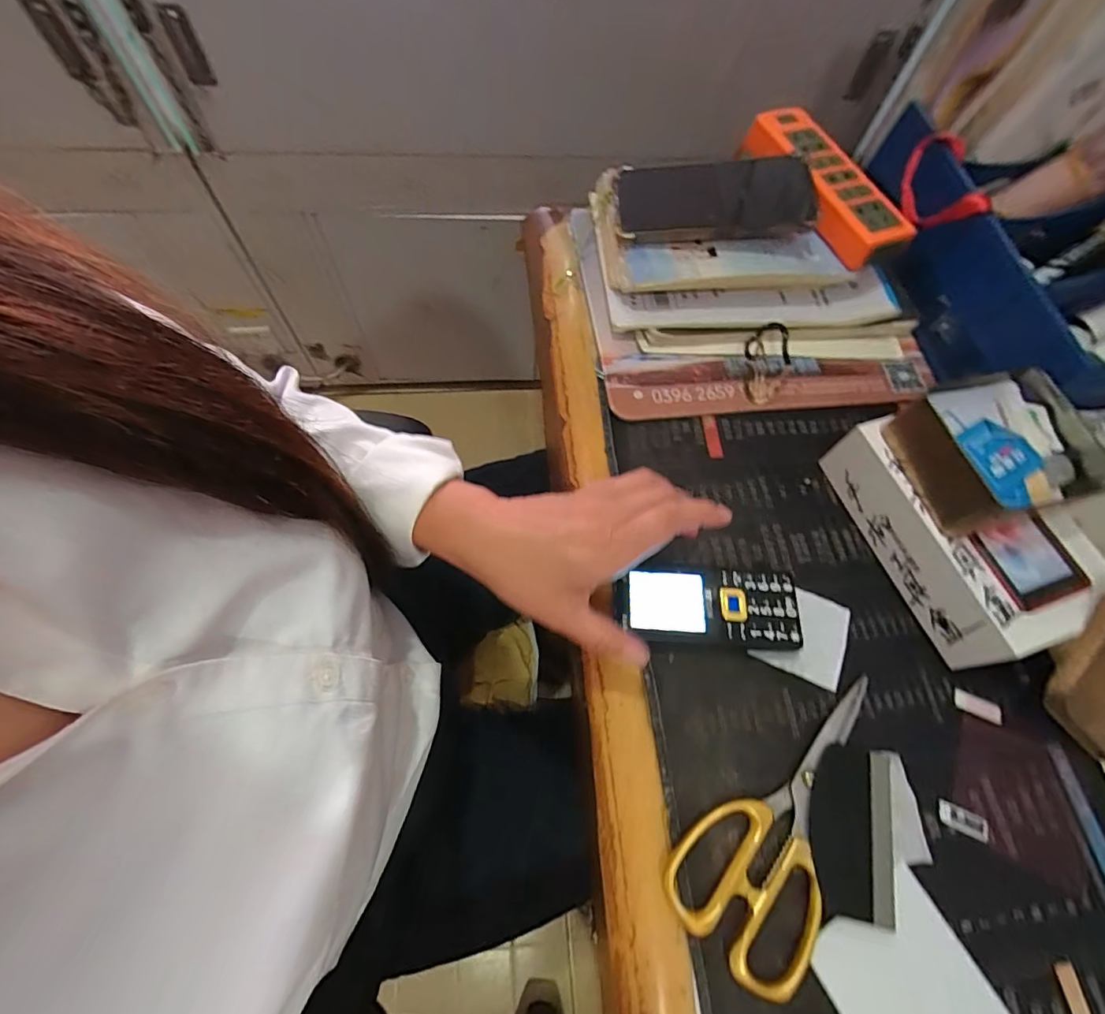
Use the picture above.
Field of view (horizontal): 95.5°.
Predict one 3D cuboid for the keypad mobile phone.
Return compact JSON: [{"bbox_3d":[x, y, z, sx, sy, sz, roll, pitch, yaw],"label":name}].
[{"bbox_3d":[0.105,0.068,0.340,0.123,0.013,0.050,4,66,-1],"label":"keypad mobile phone"}]

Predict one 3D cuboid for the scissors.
[{"bbox_3d":[0.143,0.180,0.302,0.081,0.010,0.176,38,70,13],"label":"scissors"}]

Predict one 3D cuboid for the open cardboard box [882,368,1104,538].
[{"bbox_3d":[0.299,-0.039,0.334,0.110,0.038,0.094,-13,67,-9],"label":"open cardboard box"}]

